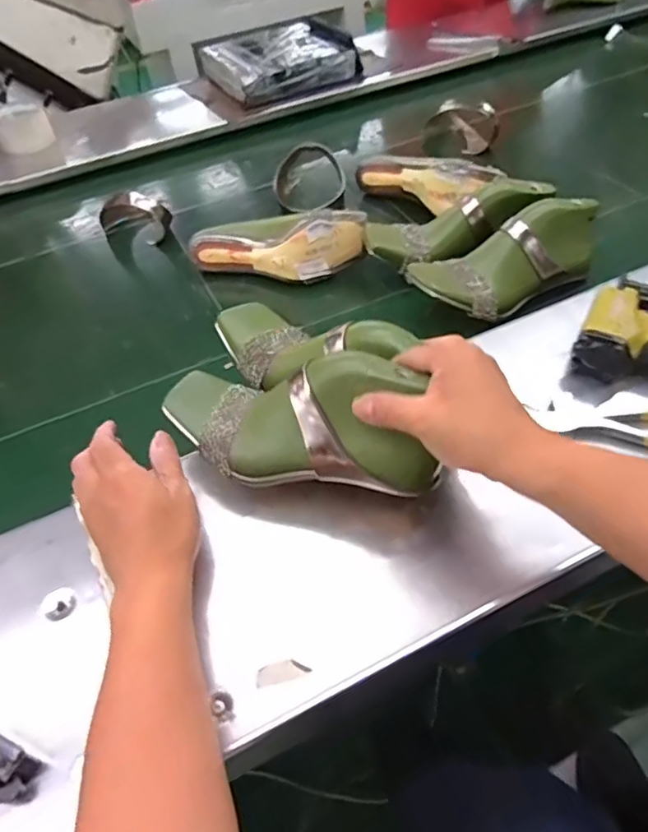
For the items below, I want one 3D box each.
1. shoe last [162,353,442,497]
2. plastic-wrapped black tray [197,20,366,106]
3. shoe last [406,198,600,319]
[{"bbox_3d":[-0.027,0.004,0.468,0.224,0.081,0.084,4,49,25],"label":"shoe last"},{"bbox_3d":[-0.096,-0.702,1.147,0.256,0.065,0.240,-28,52,-17],"label":"plastic-wrapped black tray"},{"bbox_3d":[0.211,-0.180,0.672,0.219,0.089,0.081,-27,52,-16],"label":"shoe last"}]

